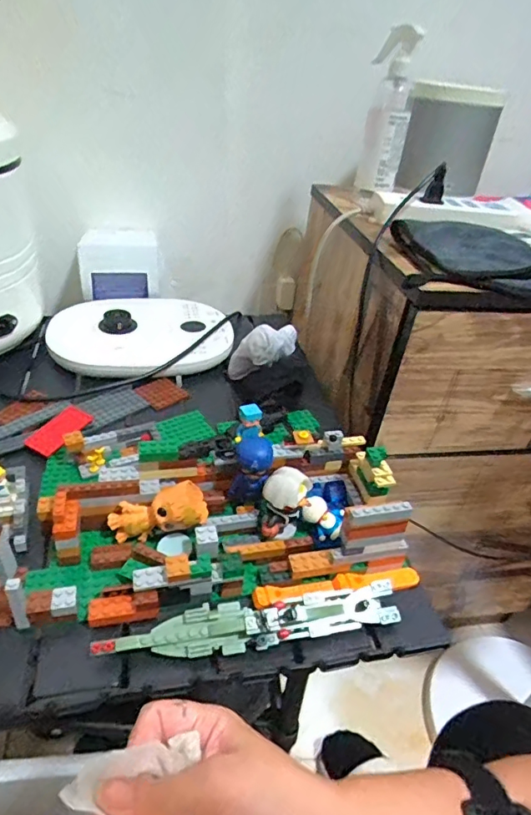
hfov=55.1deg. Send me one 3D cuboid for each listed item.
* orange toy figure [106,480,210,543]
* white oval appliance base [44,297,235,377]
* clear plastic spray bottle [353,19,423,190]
[{"bbox_3d":[-0.088,0.087,0.416,0.078,0.035,0.040,-17,35,9],"label":"orange toy figure"},{"bbox_3d":[-0.164,-0.099,0.683,0.235,0.036,0.182,-3,37,-13],"label":"white oval appliance base"},{"bbox_3d":[0.162,-0.381,0.664,0.060,0.176,0.059,11,36,5],"label":"clear plastic spray bottle"}]

